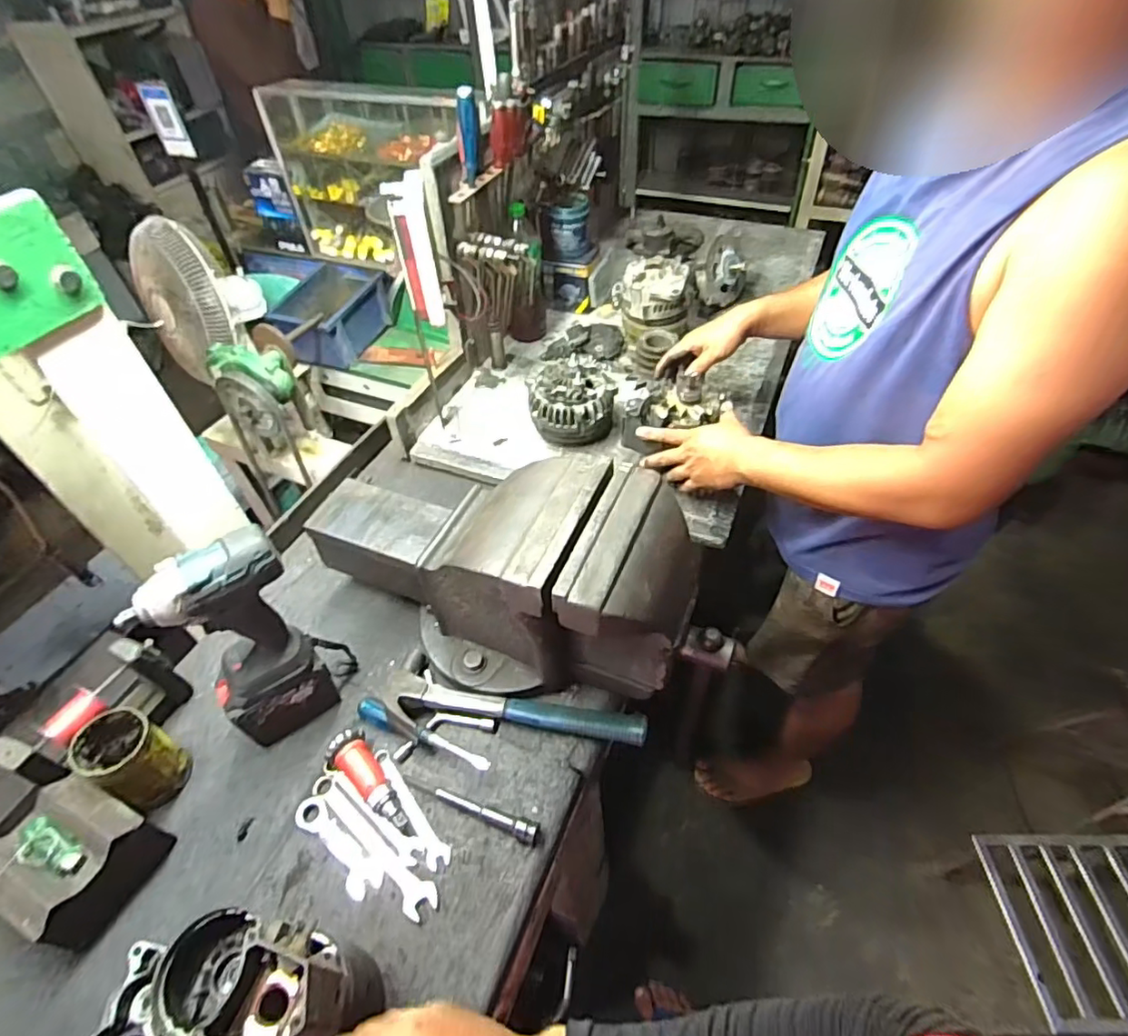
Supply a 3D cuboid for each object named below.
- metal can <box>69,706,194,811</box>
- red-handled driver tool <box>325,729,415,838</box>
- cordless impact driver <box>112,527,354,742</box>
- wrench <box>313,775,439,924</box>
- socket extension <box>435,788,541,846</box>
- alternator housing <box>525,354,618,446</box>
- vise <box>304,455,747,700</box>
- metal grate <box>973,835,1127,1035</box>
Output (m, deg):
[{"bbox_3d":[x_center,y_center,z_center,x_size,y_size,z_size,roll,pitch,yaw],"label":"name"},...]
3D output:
[{"bbox_3d":[-0.489,0.277,0.678,0.078,0.106,0.071,-2,49,2],"label":"metal can"},{"bbox_3d":[-0.224,0.309,0.688,0.045,0.038,0.137,-37,57,-26],"label":"red-handled driver tool"},{"bbox_3d":[-0.351,0.150,0.686,0.073,0.304,0.150,33,58,28],"label":"cordless impact driver"},{"bbox_3d":[-0.219,0.365,0.667,0.201,0.014,0.034,32,57,27],"label":"wrench"},{"bbox_3d":[-0.089,0.333,0.664,0.129,0.027,0.021,15,51,15],"label":"socket extension"},{"bbox_3d":[0.017,-0.196,1.034,0.145,0.117,0.115,-9,49,-5],"label":"alternator housing"},{"bbox_3d":[-0.084,0.066,0.725,0.534,0.239,0.198,9,50,11],"label":"vise"},{"bbox_3d":[0.994,0.756,1.091,0.350,0.043,0.307,-2,49,1],"label":"metal grate"}]

